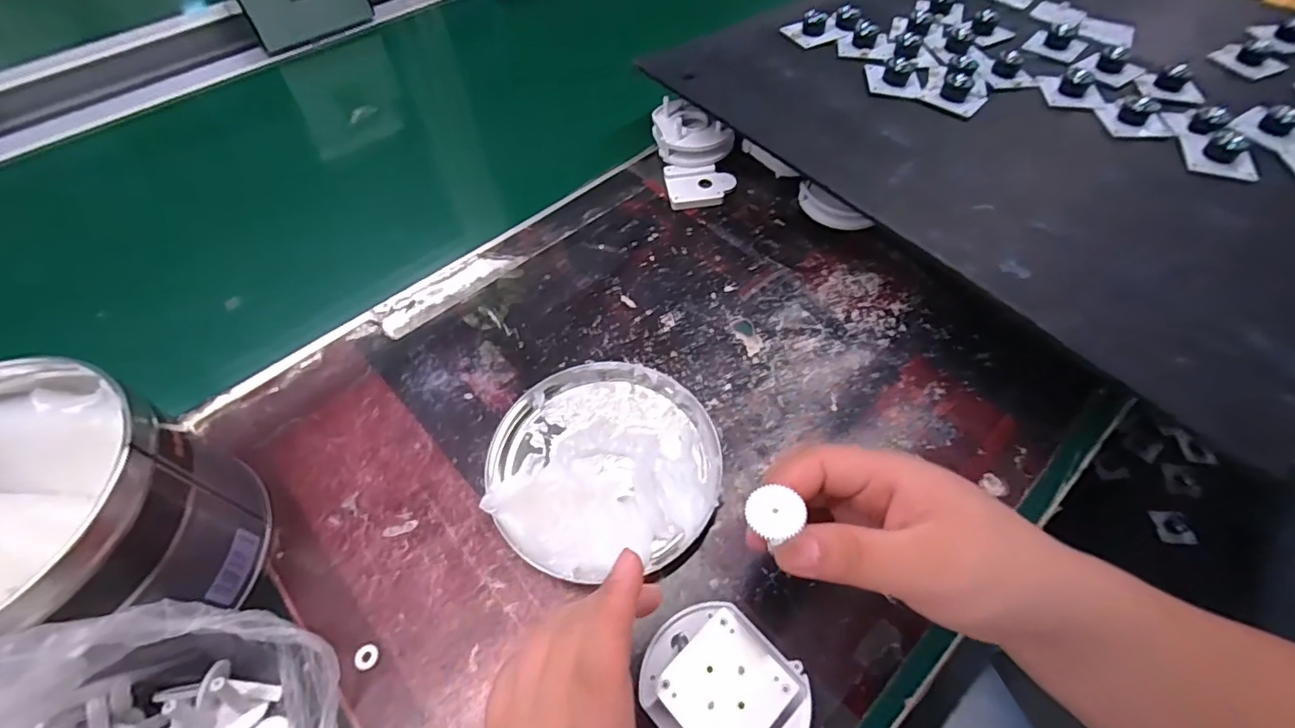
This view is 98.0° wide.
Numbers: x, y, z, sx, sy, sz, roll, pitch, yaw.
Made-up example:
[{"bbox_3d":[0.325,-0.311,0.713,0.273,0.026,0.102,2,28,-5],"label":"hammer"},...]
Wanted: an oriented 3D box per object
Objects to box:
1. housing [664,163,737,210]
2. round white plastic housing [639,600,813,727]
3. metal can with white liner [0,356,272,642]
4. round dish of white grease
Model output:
[{"bbox_3d":[0.044,-0.144,0.457,0.055,0.009,0.042,-5,56,-2],"label":"housing"},{"bbox_3d":[0.032,0.135,0.232,0.060,0.019,0.069,-32,61,-19],"label":"round white plastic housing"},{"bbox_3d":[-0.266,0.074,0.257,0.125,0.098,0.114,0,56,1],"label":"metal can with white liner"},{"bbox_3d":[-0.024,0.052,0.316,0.126,0.026,0.123,0,56,1],"label":"round dish of white grease"}]

